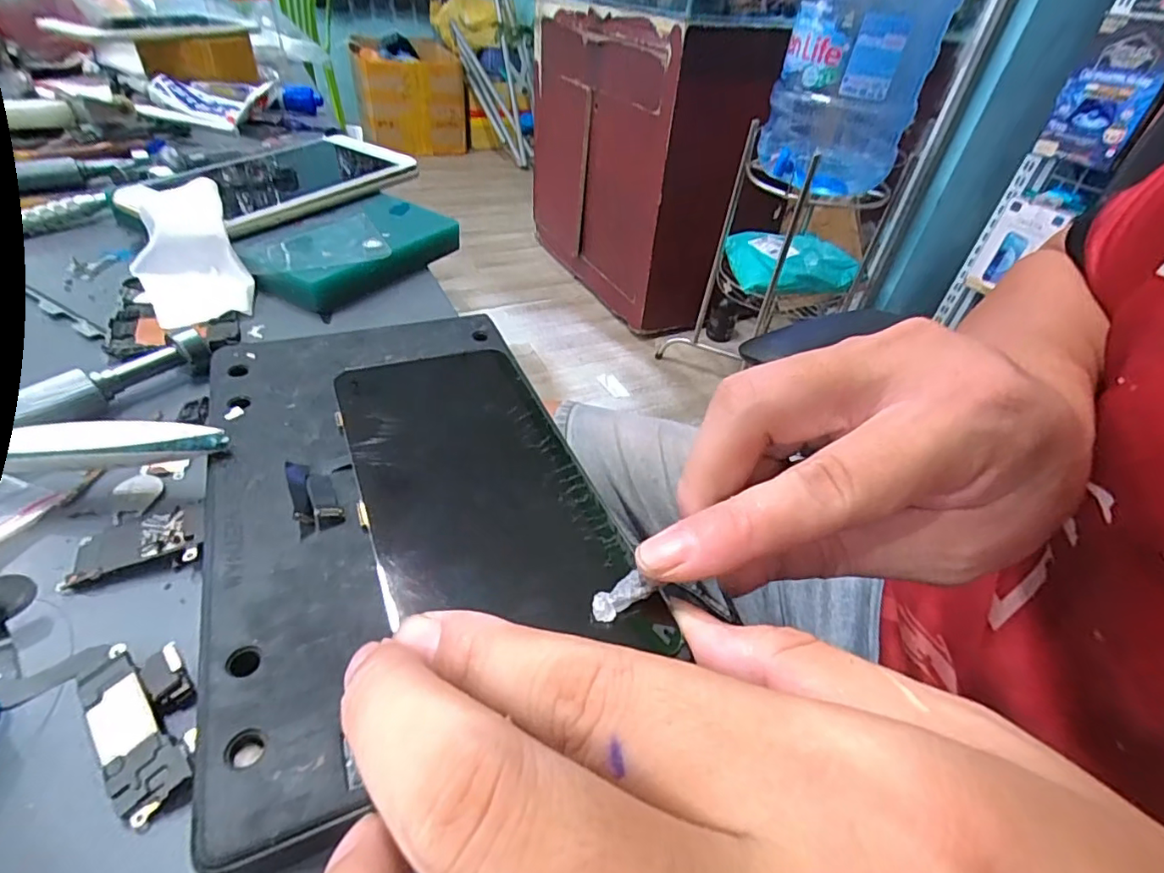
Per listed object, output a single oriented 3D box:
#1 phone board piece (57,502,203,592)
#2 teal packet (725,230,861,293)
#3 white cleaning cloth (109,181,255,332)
[{"bbox_3d":[-0.128,0.031,0.160,0.033,0.006,0.021,-8,43,-17],"label":"phone board piece"},{"bbox_3d":[0.482,-0.408,1.294,0.251,0.074,0.200,-3,42,-11],"label":"teal packet"},{"bbox_3d":[-0.199,-0.094,0.278,0.044,0.041,0.098,-20,48,-27],"label":"white cleaning cloth"}]

